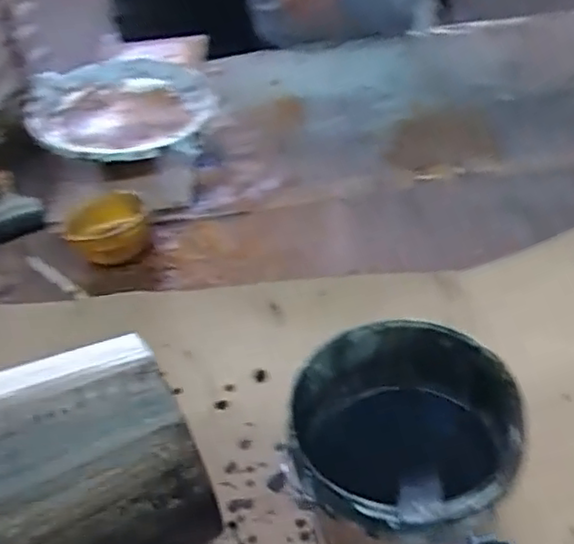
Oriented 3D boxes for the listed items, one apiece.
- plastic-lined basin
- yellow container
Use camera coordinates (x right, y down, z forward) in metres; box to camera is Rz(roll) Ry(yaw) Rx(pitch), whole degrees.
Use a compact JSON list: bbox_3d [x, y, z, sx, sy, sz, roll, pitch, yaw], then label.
[{"bbox_3d":[-0.274,-0.267,1.180,0.307,0.077,0.323,-4,43,4],"label":"plastic-lined basin"},{"bbox_3d":[-0.246,-0.059,0.957,0.110,0.059,0.123,-21,45,-14],"label":"yellow container"}]

